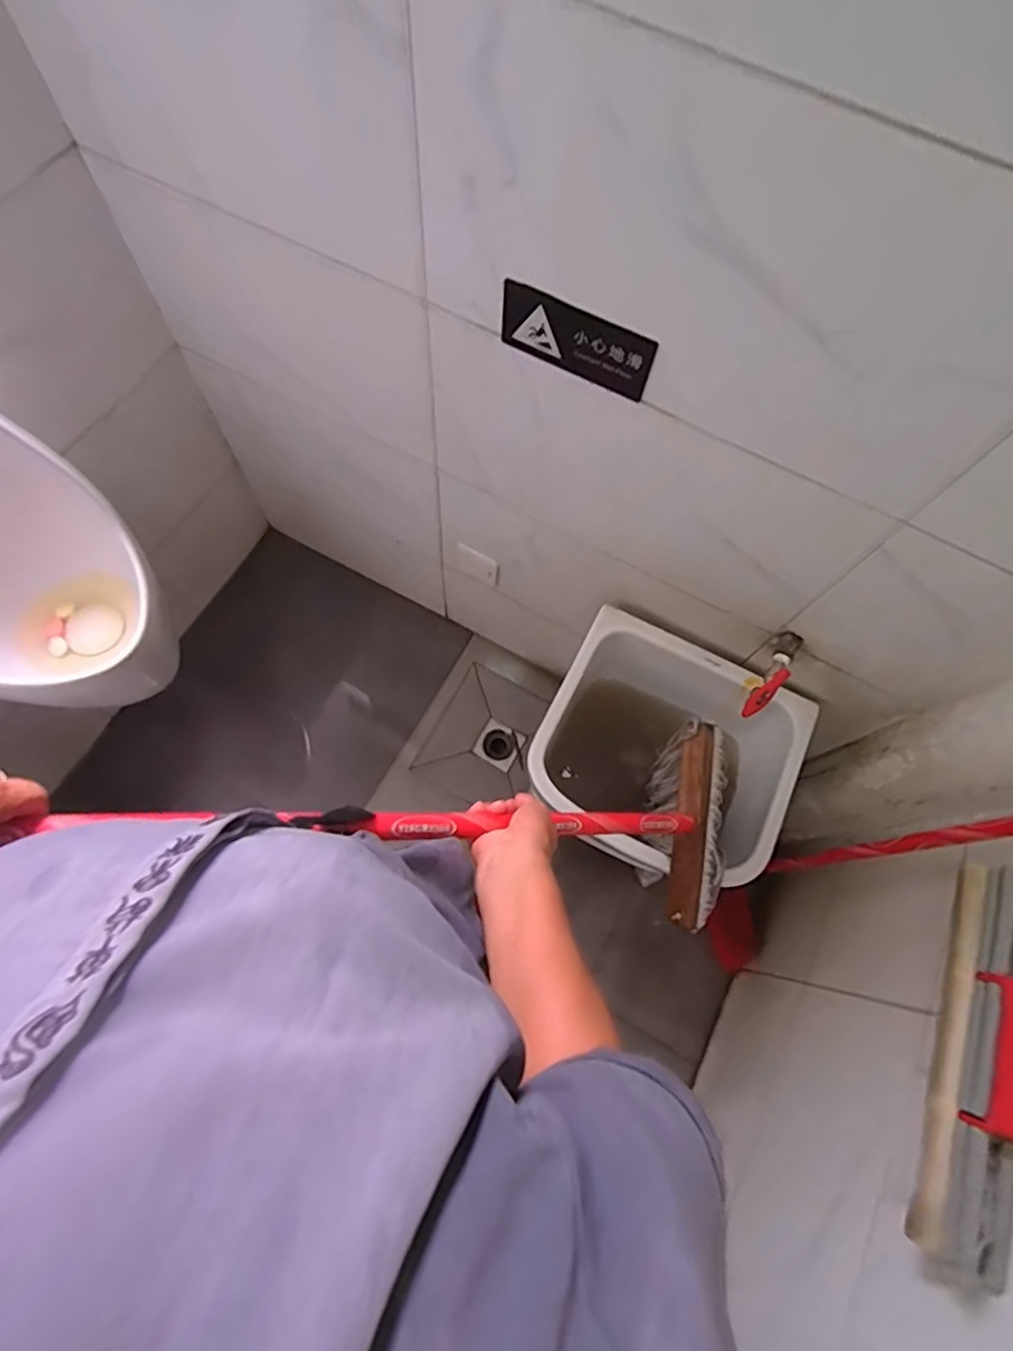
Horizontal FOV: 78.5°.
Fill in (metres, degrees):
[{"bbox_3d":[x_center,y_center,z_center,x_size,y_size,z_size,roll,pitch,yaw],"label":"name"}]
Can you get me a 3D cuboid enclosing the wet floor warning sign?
[{"bbox_3d":[0.073,-0.357,0.669,0.173,0.071,0.008,30,62,10],"label":"wet floor warning sign"}]

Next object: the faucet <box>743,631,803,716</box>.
[{"bbox_3d":[0.381,-0.005,0.883,0.031,0.046,0.137,32,72,9],"label":"faucet"}]

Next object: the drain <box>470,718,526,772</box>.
[{"bbox_3d":[-0.017,0.160,1.421,0.096,0.011,0.092,30,72,8],"label":"drain"}]

